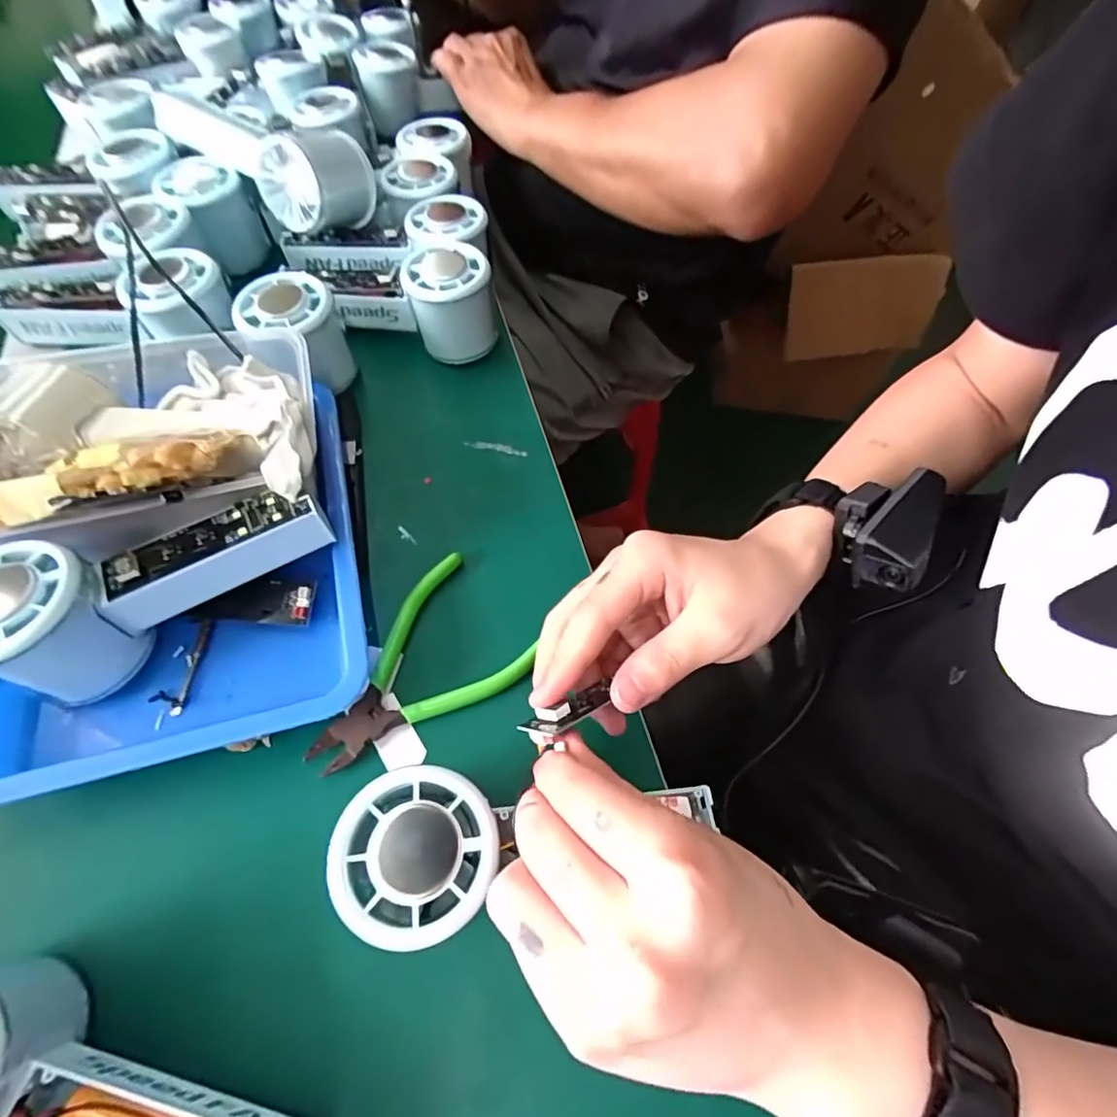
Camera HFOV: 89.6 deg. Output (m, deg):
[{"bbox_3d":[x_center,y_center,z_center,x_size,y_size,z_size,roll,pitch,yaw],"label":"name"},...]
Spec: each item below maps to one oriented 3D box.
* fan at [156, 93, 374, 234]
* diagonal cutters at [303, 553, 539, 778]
[{"bbox_3d":[-0.206,-0.289,0.403,0.142,0.057,0.073,33,64,14],"label":"fan"},{"bbox_3d":[-0.072,0.058,0.285,0.075,0.007,0.115,41,66,18],"label":"diagonal cutters"}]

